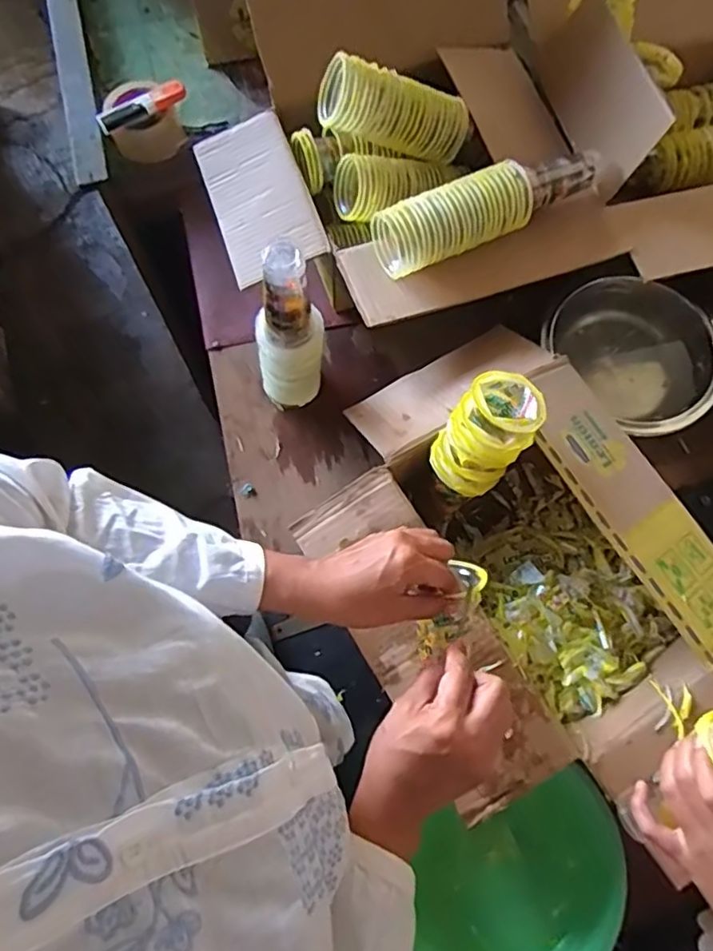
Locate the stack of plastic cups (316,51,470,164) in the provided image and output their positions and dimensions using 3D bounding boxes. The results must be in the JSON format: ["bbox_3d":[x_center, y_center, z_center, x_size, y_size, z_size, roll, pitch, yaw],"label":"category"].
[{"bbox_3d":[0.045,-0.425,0.714,0.173,0.064,0.059,10,72,-16],"label":"stack of plastic cups"}]

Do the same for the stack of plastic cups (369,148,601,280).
[{"bbox_3d":[0.159,-0.301,0.688,0.279,0.058,0.078,-18,73,-5],"label":"stack of plastic cups"}]

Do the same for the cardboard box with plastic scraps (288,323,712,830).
[{"bbox_3d":[0.151,0.074,0.643,0.351,0.177,0.456,-32,75,-9],"label":"cardboard box with plastic scraps"}]

